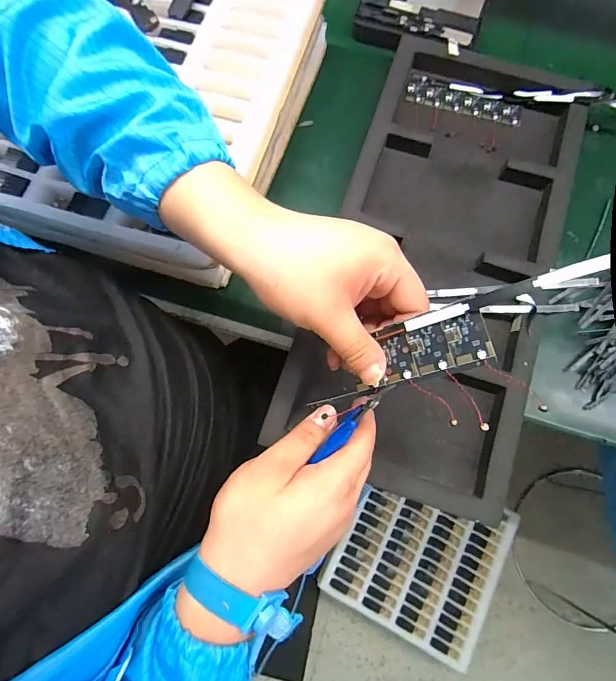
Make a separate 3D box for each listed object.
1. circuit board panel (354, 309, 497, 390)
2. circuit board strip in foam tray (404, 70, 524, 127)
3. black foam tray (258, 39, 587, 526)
[{"bbox_3d":[0.066,0.006,0.238,0.083,0.004,0.033,-19,82,30],"label":"circuit board panel"},{"bbox_3d":[0.181,-0.280,0.449,0.135,0.004,0.037,19,78,6],"label":"circuit board strip in foam tray"},{"bbox_3d":[0.136,-0.090,0.397,0.210,0.032,0.470,17,78,6],"label":"black foam tray"}]

